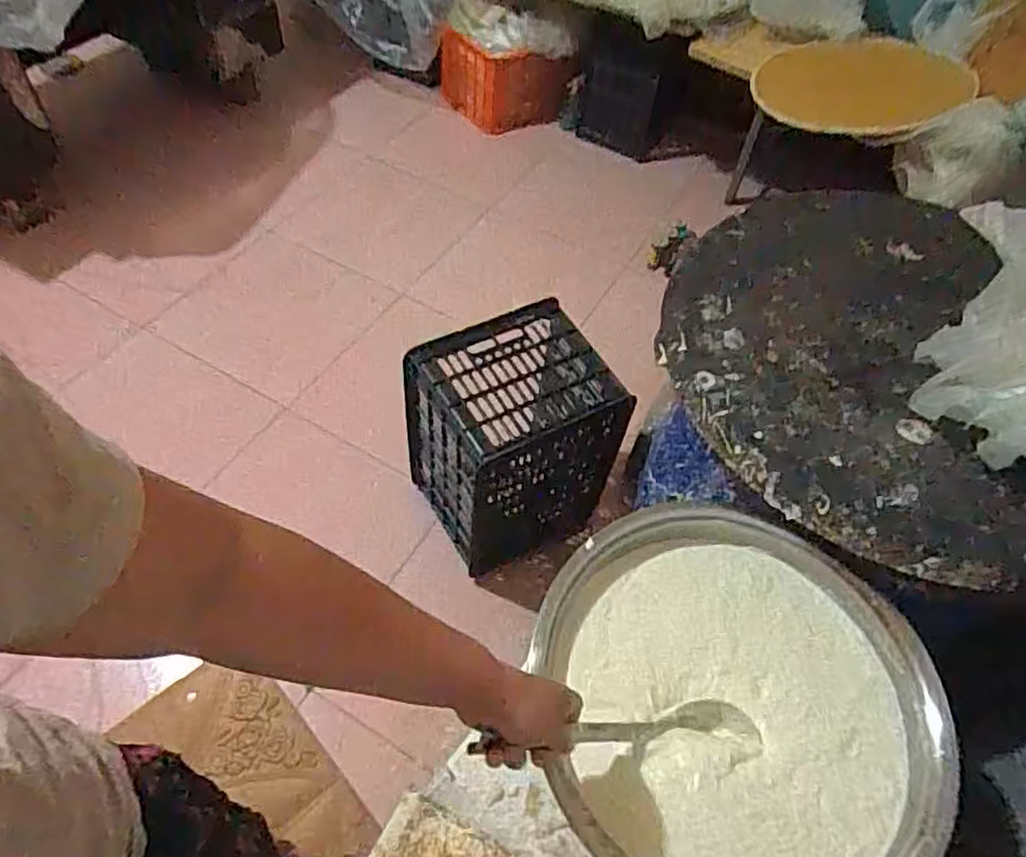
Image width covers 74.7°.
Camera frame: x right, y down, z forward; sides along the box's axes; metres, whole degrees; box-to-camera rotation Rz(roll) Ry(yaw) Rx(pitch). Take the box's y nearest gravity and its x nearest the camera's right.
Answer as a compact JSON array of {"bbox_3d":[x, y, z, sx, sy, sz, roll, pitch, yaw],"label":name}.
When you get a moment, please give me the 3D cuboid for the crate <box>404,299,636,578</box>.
[{"bbox_3d":[-0.003,0.040,1.392,0.335,0.489,0.303,-27,61,-21],"label":"crate"}]

